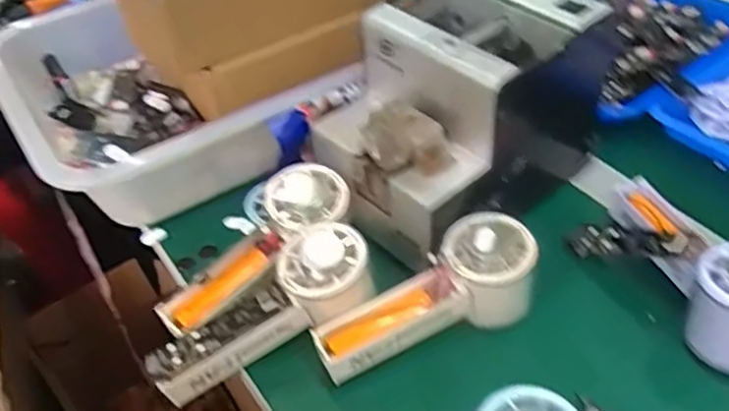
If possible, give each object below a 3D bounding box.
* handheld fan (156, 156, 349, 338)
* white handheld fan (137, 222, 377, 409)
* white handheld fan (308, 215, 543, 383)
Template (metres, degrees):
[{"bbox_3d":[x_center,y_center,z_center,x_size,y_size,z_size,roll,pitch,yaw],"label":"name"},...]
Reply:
[{"bbox_3d":[-0.074,0.028,0.473,0.150,0.025,0.048,-44,53,-10],"label":"handheld fan"},{"bbox_3d":[-0.063,0.070,0.448,0.151,0.041,0.052,-35,48,-5],"label":"white handheld fan"},{"bbox_3d":[0.042,0.064,0.455,0.151,0.061,0.051,-29,47,-6],"label":"white handheld fan"}]

